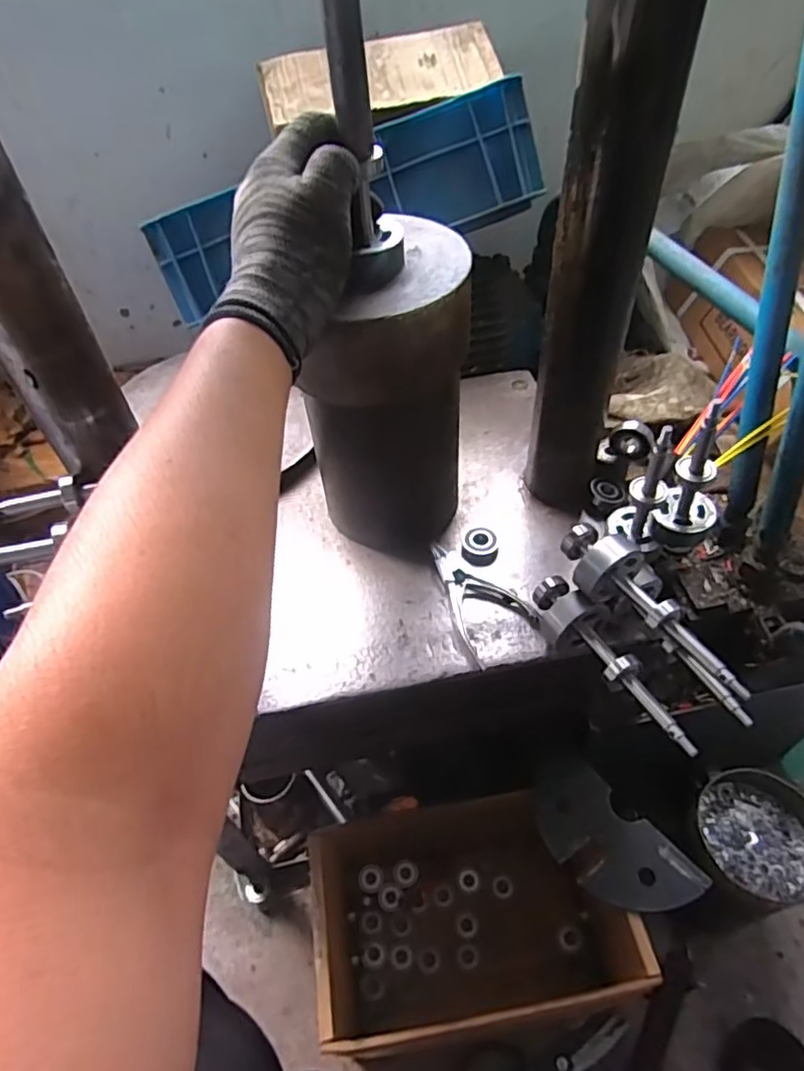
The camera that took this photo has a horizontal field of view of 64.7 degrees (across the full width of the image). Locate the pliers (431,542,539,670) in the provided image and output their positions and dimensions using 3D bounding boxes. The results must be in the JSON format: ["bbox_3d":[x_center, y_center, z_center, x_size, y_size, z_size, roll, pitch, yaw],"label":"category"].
[{"bbox_3d":[0.062,0.052,0.554,0.066,0.012,0.120,-23,52,-14],"label":"pliers"}]

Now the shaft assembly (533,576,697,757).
[{"bbox_3d":[0.155,0.094,0.478,0.046,0.036,0.166,-22,52,-14],"label":"shaft assembly"}]

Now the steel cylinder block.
[{"bbox_3d":[-0.008,-0.097,0.522,0.129,0.248,0.122,-11,50,-4],"label":"steel cylinder block"}]

